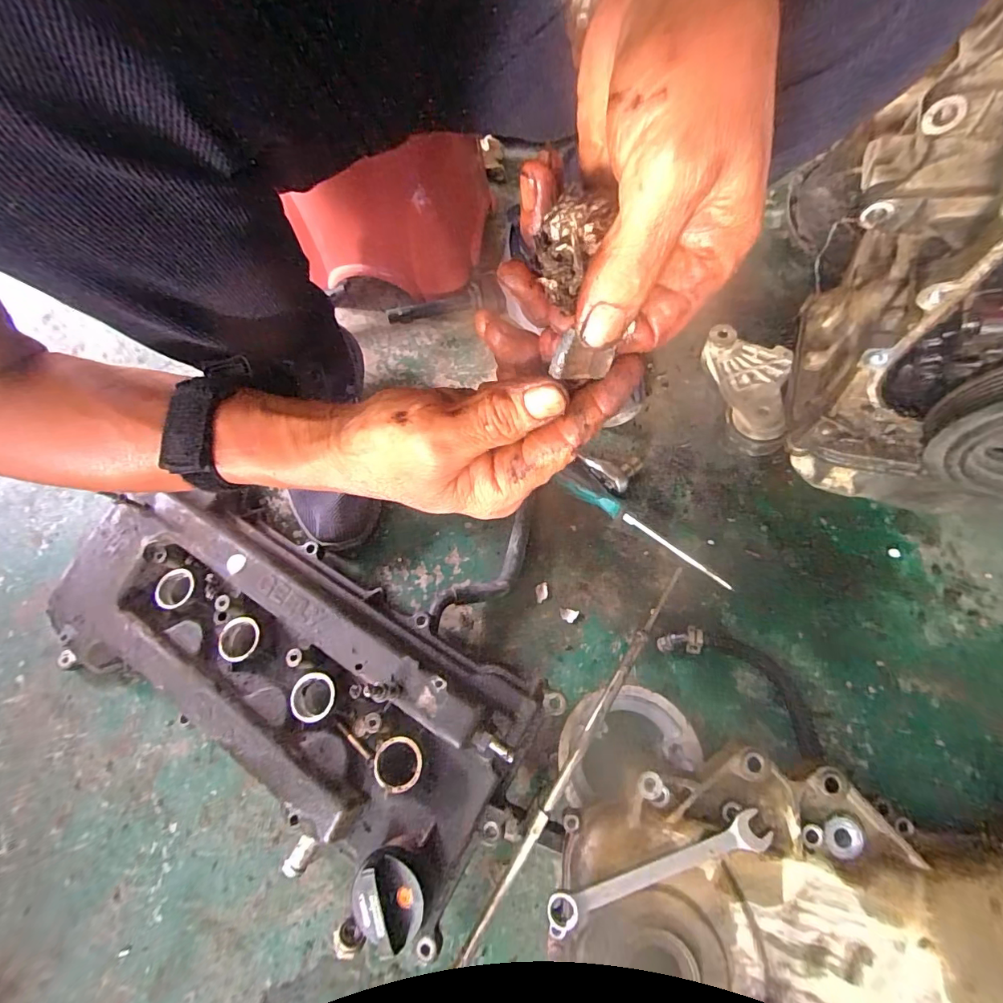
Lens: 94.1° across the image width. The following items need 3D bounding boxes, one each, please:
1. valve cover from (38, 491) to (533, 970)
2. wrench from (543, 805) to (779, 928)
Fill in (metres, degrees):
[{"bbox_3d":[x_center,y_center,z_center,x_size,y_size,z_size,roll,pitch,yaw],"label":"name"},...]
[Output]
[{"bbox_3d":[-0.193,0.150,0.409,0.420,0.110,0.204,28,72,13],"label":"valve cover"},{"bbox_3d":[0.111,0.260,0.330,0.164,0.013,0.022,-19,69,-4],"label":"wrench"}]

